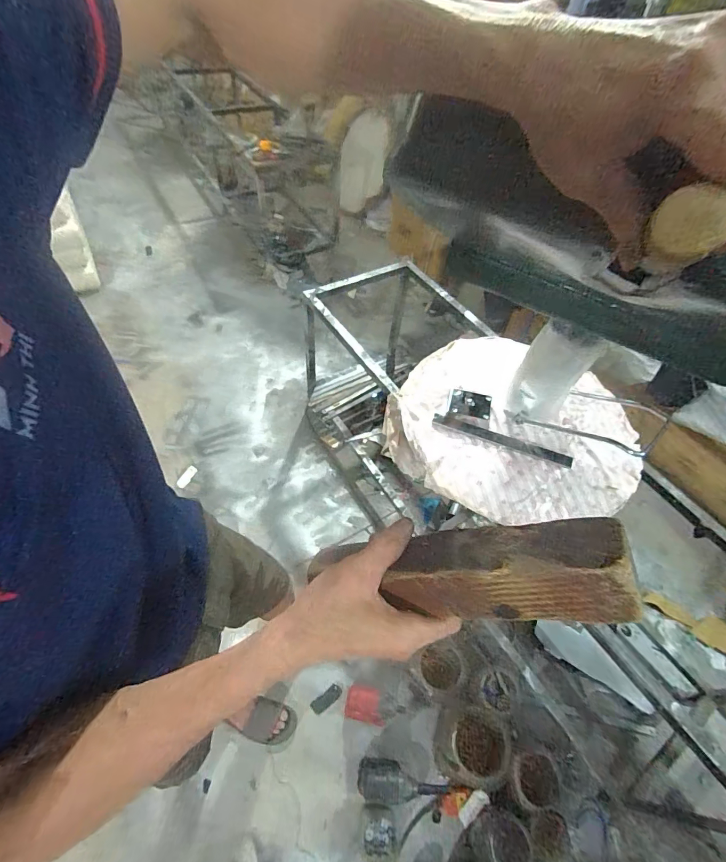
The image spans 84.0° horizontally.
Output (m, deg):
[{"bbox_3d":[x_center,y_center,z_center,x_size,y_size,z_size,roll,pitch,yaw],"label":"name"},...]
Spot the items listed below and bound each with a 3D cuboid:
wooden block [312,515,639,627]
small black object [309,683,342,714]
[{"bbox_3d":[0.062,0.098,0.288,0.217,0.040,0.054,-12,46,31],"label":"wooden block"},{"bbox_3d":[-0.109,0.807,1.213,0.098,0.009,0.040,-32,63,-25],"label":"small black object"}]

